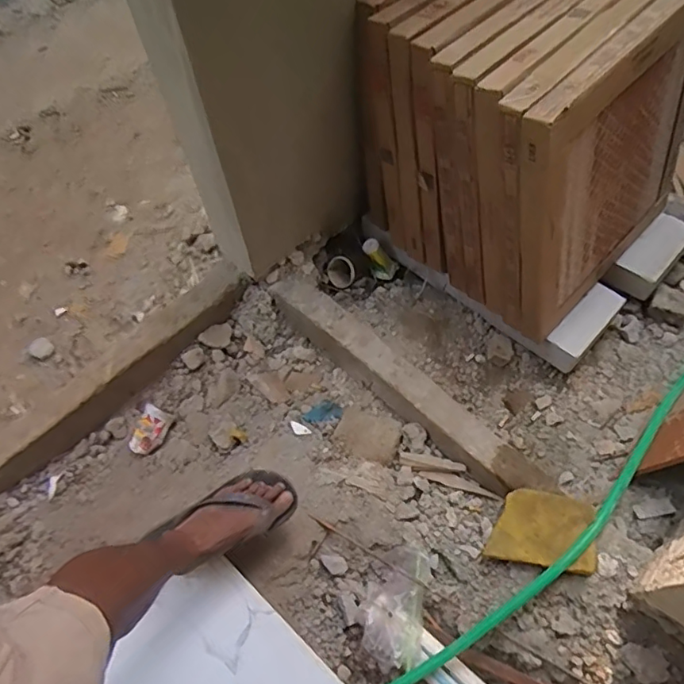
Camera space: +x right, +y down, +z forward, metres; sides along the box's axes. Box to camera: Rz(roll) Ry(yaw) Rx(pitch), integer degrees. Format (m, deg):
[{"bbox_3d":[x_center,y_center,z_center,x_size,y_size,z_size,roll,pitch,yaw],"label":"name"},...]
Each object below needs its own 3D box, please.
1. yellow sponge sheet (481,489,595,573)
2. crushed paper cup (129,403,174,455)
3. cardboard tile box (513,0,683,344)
[{"bbox_3d":[0.348,0.326,0.961,0.170,0.027,0.121,1,82,26],"label":"yellow sponge sheet"},{"bbox_3d":[-0.411,0.189,1.177,0.064,0.051,0.100,16,62,10],"label":"crushed paper cup"},{"bbox_3d":[0.498,-0.311,1.034,0.497,0.509,0.053,-42,51,-16],"label":"cardboard tile box"}]

